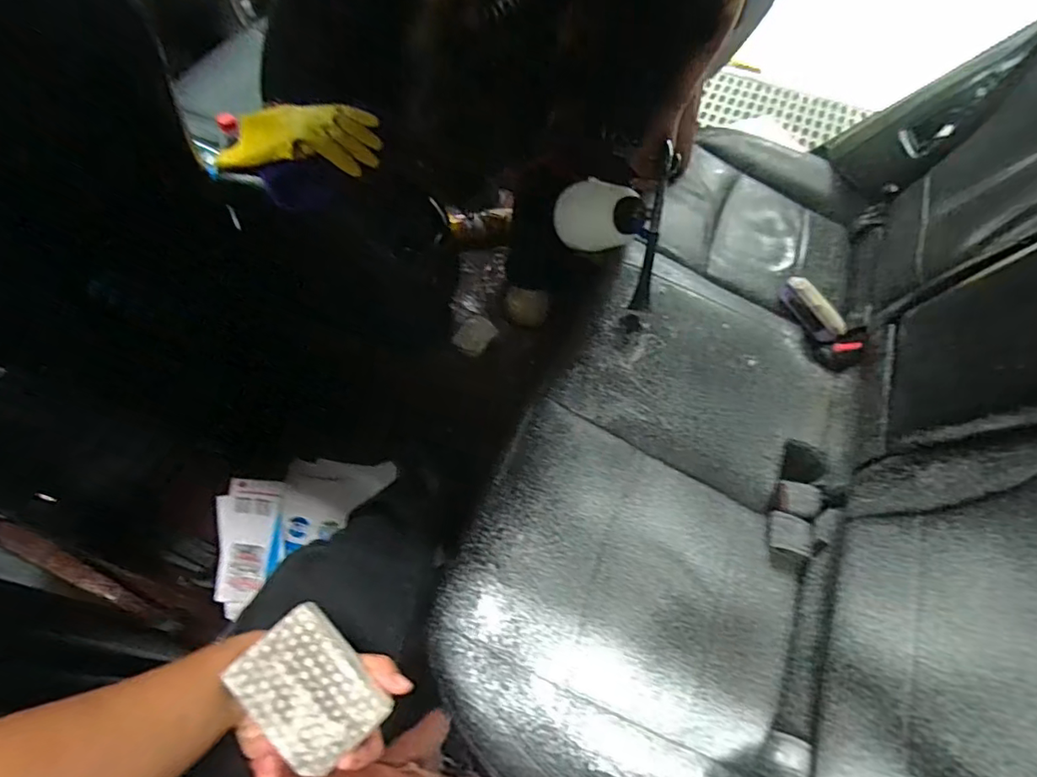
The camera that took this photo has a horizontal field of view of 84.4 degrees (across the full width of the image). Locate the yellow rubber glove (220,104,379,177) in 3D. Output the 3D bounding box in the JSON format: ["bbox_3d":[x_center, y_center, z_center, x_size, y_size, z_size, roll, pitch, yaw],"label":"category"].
[{"bbox_3d":[-0.337,-0.380,0.876,0.256,0.080,0.112,7,57,20],"label":"yellow rubber glove"}]

